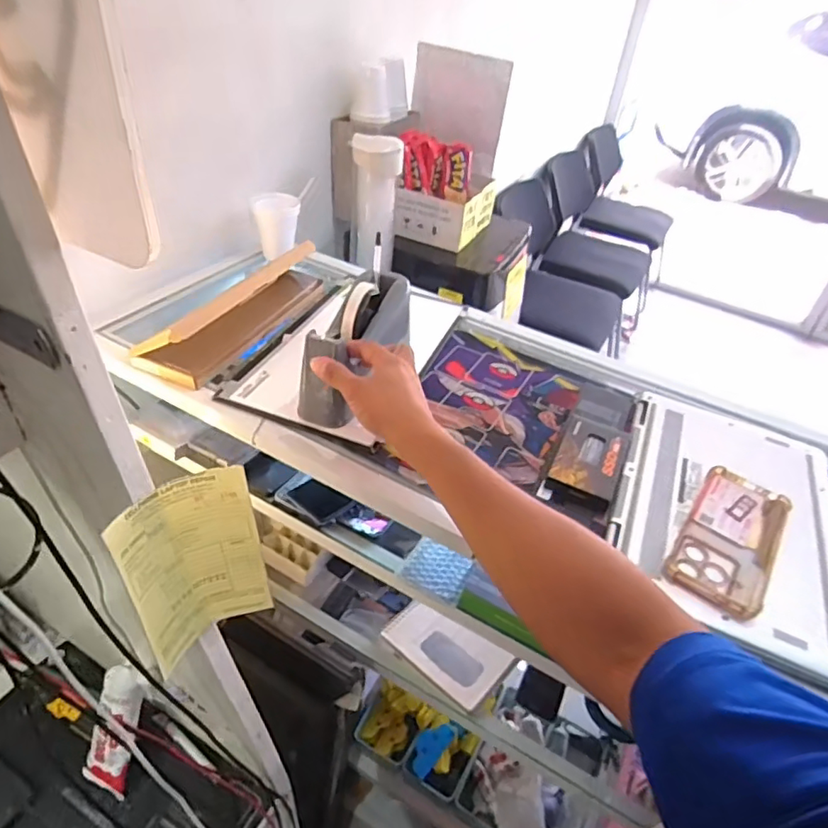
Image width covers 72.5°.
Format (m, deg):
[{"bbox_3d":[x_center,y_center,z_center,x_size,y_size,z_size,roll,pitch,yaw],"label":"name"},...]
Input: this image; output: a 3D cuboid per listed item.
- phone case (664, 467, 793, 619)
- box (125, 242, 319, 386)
[{"bbox_3d":[0.303,0.114,0.534,0.080,0.012,0.172,29,45,24],"label":"phone case"},{"bbox_3d":[-0.228,-0.141,0.750,0.084,0.075,0.294,21,42,16],"label":"box"}]

